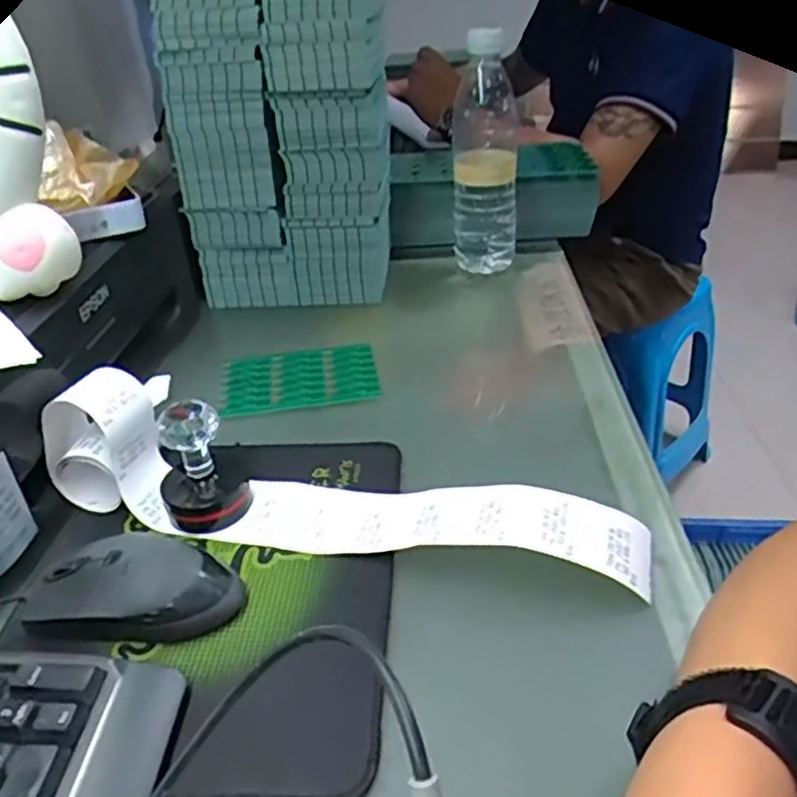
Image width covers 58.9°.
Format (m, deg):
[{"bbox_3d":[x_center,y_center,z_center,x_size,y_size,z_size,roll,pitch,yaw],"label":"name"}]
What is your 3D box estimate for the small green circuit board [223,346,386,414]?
[{"bbox_3d":[-0.081,-0.016,0.578,0.124,0.006,0.081,-8,36,-4],"label":"small green circuit board"}]

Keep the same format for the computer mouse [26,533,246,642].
[{"bbox_3d":[-0.139,0.099,0.372,0.106,0.030,0.052,7,32,3],"label":"computer mouse"}]

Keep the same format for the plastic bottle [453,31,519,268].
[{"bbox_3d":[0.088,-0.239,0.695,0.075,0.211,0.072,2,33,9],"label":"plastic bottle"}]

